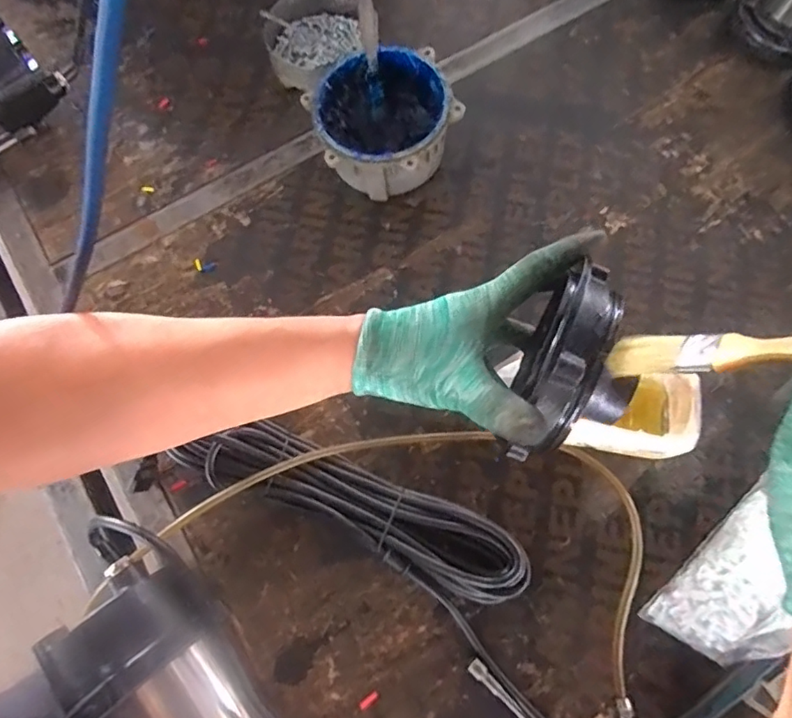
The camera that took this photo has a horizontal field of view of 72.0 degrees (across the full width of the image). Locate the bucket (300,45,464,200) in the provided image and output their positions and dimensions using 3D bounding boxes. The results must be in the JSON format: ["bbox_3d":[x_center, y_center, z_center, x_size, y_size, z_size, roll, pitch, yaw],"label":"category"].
[{"bbox_3d":[-0.014,-0.260,0.623,0.147,0.087,0.149,0,72,0],"label":"bucket"}]

